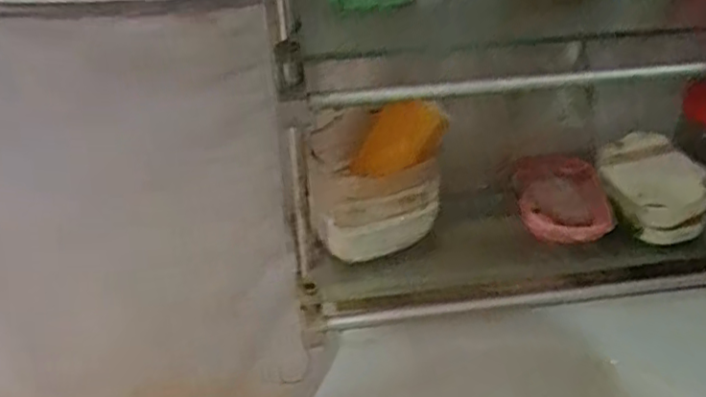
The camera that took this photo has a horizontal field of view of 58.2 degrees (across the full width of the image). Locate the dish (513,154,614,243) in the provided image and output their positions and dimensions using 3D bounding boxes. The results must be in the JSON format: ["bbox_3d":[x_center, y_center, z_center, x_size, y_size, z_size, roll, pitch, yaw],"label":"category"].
[{"bbox_3d":[0.197,-0.004,0.607,0.072,0.031,0.105,-1,37,0],"label":"dish"}]

